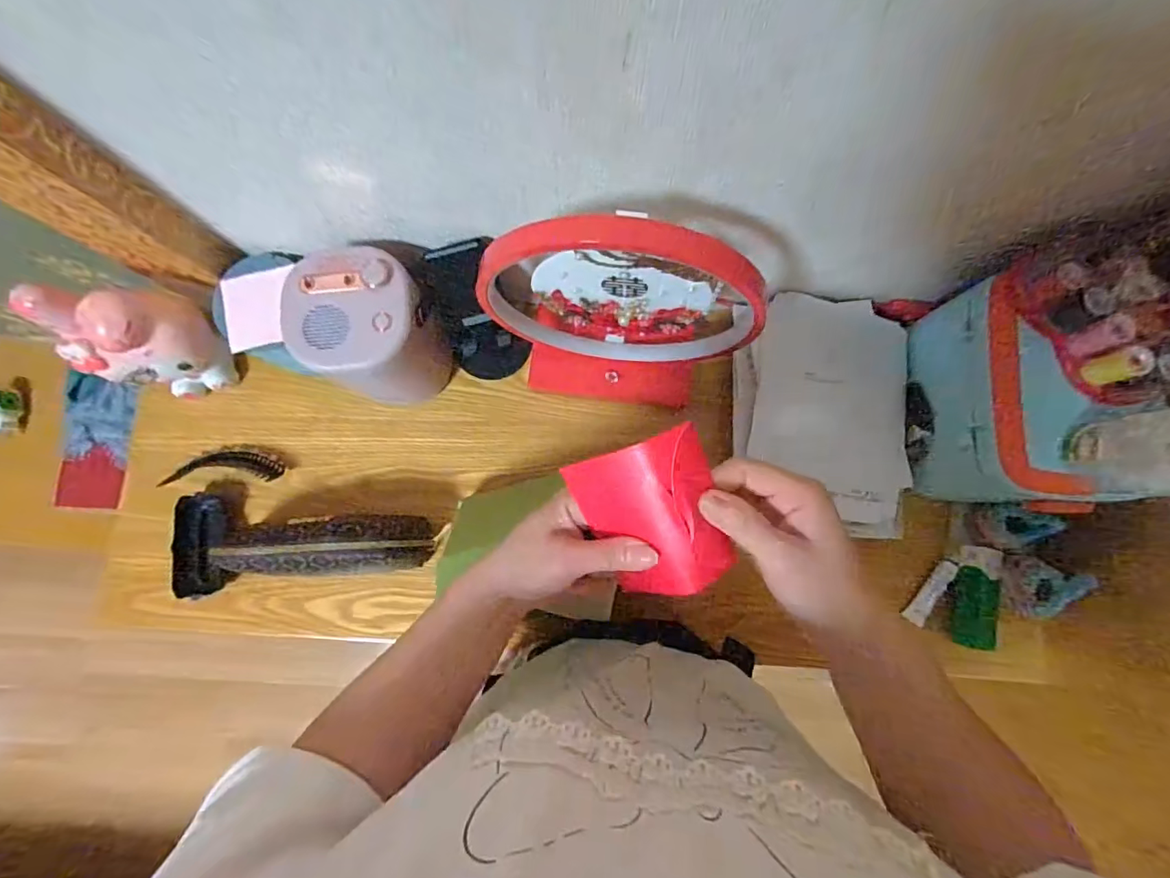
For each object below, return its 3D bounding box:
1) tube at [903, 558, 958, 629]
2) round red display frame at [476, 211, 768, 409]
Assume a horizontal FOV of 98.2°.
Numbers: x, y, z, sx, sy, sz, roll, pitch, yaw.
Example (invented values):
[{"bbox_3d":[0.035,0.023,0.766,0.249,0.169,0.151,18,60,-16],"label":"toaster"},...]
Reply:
[{"bbox_3d":[0.380,0.168,0.556,0.017,0.012,0.079,30,95,5],"label":"tube"},{"bbox_3d":[0.035,-0.105,0.477,0.235,0.230,0.081,7,82,1],"label":"round red display frame"}]

